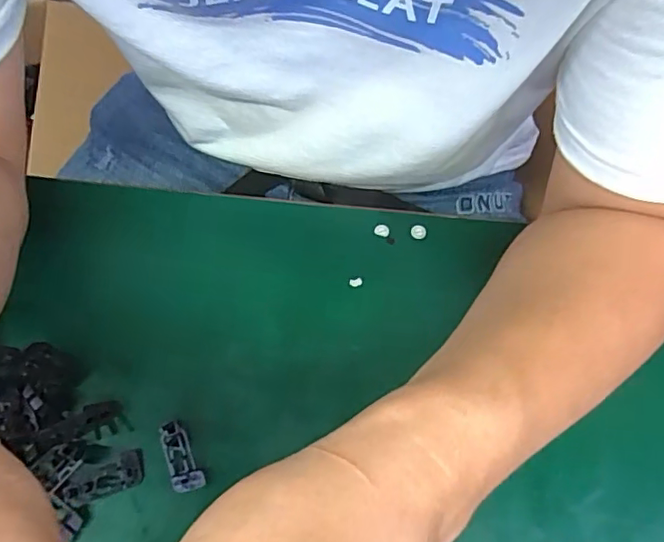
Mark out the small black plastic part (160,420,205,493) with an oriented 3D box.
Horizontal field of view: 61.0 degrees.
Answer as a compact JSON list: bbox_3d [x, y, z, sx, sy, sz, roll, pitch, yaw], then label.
[{"bbox_3d":[-0.092,0.111,0.339,0.019,0.006,0.042,-20,86,-9],"label":"small black plastic part"}]

